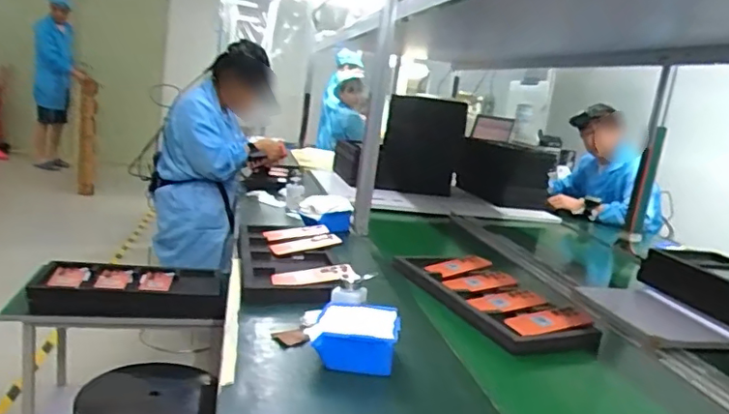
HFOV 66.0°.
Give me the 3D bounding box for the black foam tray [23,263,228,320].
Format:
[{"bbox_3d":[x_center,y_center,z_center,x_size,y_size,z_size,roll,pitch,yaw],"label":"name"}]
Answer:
[{"bbox_3d":[-0.644,0.227,1.578,0.507,0.079,0.269,6,12,-7],"label":"black foam tray"}]

